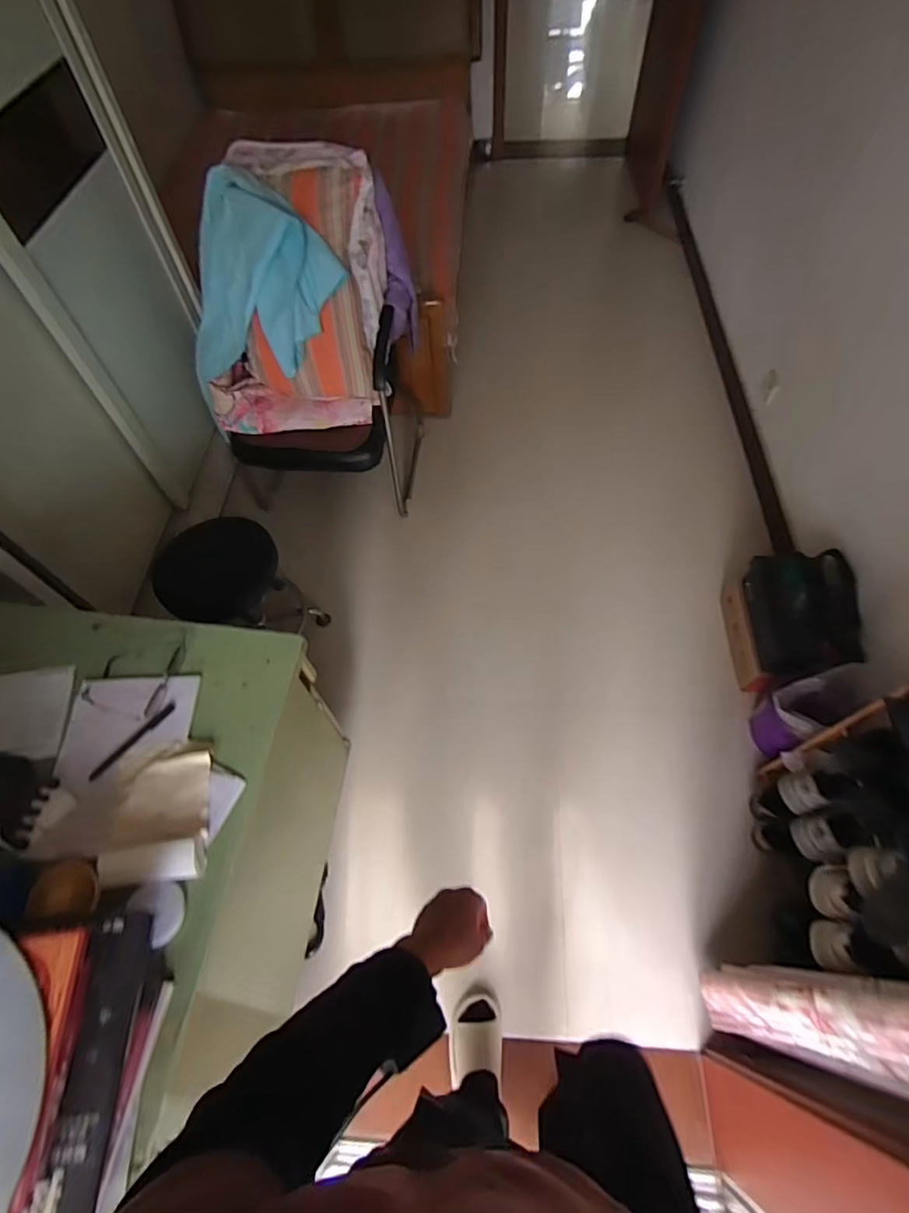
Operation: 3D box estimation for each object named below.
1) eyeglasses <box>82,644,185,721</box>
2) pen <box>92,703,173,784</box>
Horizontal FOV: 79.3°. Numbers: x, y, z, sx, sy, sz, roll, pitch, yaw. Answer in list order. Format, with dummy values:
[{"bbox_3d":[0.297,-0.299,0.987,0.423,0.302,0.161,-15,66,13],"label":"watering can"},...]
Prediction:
[{"bbox_3d":[-0.512,0.110,0.879,0.133,0.028,0.134,10,61,9],"label":"eyeglasses"},{"bbox_3d":[-0.488,0.203,0.835,0.013,0.012,0.147,36,67,21],"label":"pen"}]

